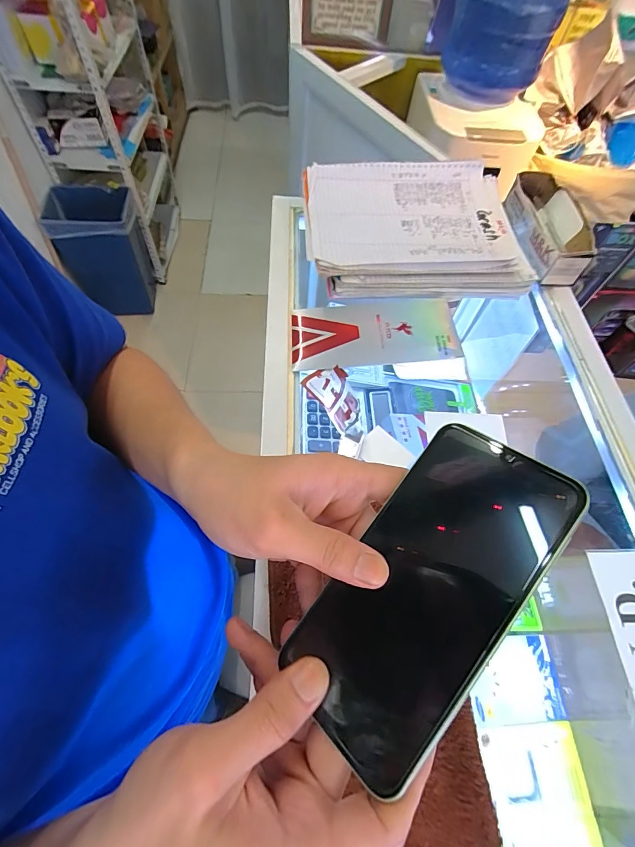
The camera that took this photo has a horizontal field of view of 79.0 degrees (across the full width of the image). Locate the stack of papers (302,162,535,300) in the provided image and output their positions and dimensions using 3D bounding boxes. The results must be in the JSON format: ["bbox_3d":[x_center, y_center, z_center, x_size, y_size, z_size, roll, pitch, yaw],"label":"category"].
[{"bbox_3d":[0.122,-0.258,0.506,0.268,0.047,0.211,-1,61,-5],"label":"stack of papers"}]

